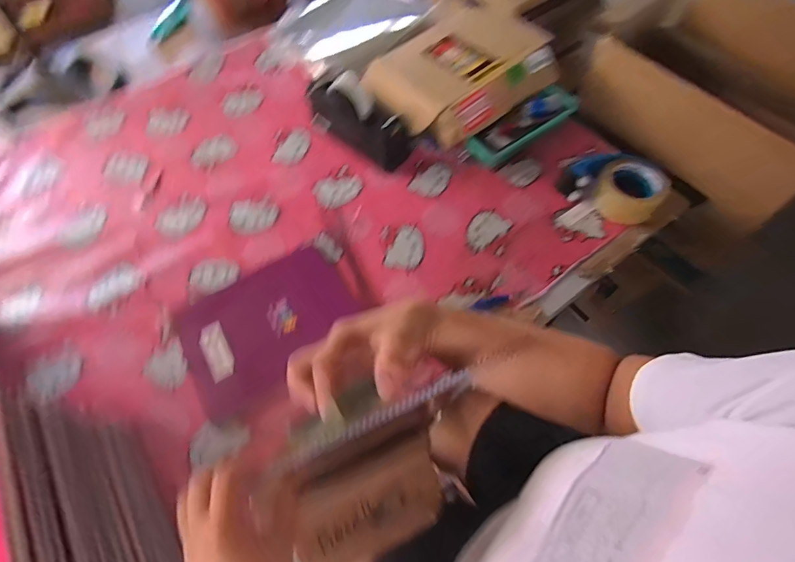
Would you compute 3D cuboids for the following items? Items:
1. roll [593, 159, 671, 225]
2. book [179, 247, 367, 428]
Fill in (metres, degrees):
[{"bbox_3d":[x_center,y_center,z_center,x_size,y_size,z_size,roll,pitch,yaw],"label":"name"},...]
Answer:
[{"bbox_3d":[0.391,-0.152,0.723,0.102,0.062,0.098,39,68,19],"label":"roll"},{"bbox_3d":[-0.190,0.061,0.644,0.251,0.017,0.188,-31,65,-16],"label":"book"}]

